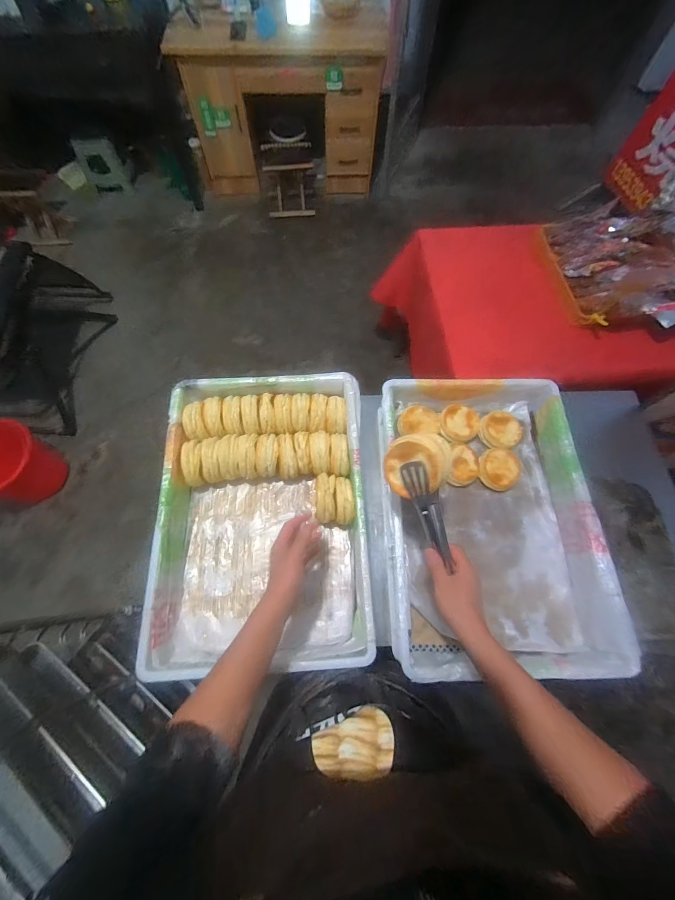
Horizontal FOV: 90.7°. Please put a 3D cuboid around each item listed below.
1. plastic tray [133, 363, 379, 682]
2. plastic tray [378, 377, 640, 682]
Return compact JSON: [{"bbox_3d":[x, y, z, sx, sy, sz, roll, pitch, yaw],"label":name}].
[{"bbox_3d":[-0.149,0.126,0.729,0.418,0.118,0.587,-2,68,-2],"label":"plastic tray"},{"bbox_3d":[0.316,0.134,0.745,0.418,0.138,0.600,-1,68,-1],"label":"plastic tray"}]

